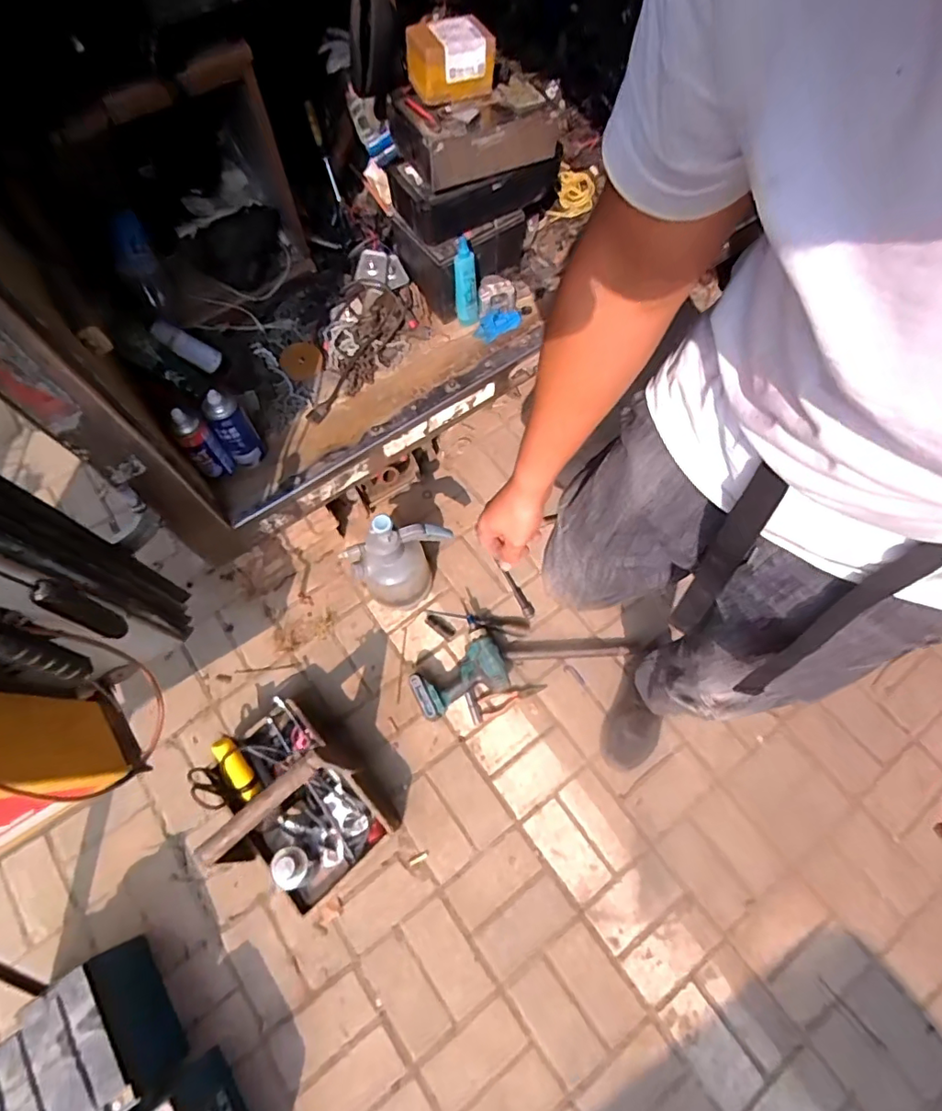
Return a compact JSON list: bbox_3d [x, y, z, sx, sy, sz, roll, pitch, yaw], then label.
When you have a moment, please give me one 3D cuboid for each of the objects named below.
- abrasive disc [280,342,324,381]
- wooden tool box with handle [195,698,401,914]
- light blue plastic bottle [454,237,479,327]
[{"bbox_3d":[-0.360,-0.415,1.148,0.085,0.005,0.078,1,85,-12],"label":"abrasive disc"},{"bbox_3d":[-0.338,0.447,0.991,0.240,0.224,0.339,-39,72,-13],"label":"wooden tool box with handle"},{"bbox_3d":[-0.011,-0.572,1.132,0.052,0.174,0.058,0,68,1],"label":"light blue plastic bottle"}]

